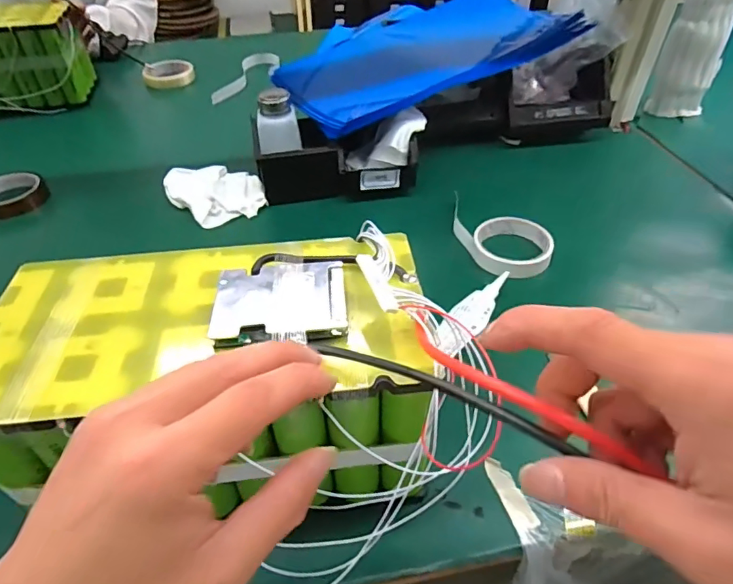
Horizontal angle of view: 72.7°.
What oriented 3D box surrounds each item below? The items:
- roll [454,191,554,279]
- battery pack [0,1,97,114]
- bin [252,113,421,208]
[{"bbox_3d":[0.161,-0.066,0.601,0.087,0.032,0.143,-14,45,-13],"label":"roll"},{"bbox_3d":[-0.657,-0.416,0.889,0.288,0.175,0.112,-9,44,-8],"label":"battery pack"},{"bbox_3d":[-0.040,-0.190,0.683,0.205,0.080,0.134,-4,44,-4],"label":"bin"}]

